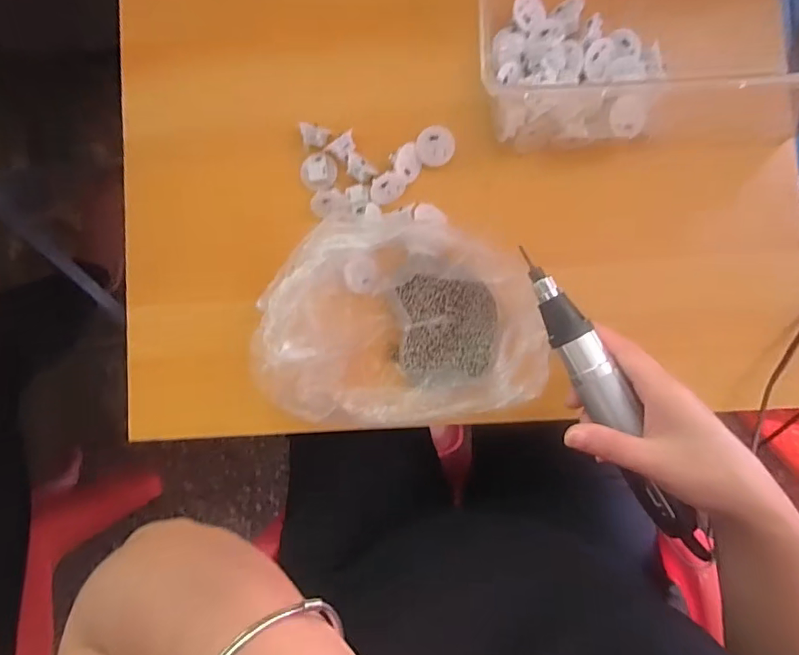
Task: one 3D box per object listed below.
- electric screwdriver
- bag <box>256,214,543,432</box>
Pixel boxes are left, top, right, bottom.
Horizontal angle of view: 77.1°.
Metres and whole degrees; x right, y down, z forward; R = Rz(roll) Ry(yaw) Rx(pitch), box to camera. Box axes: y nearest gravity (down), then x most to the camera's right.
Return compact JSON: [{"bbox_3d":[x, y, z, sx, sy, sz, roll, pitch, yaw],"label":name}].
[{"bbox_3d":[0.143,0.055,0.336,0.029,0.025,0.229,-28,87,3],"label":"electric screwdriver"},{"bbox_3d":[-0.001,-0.004,0.394,0.230,0.060,0.162,-2,87,5],"label":"bag"}]

